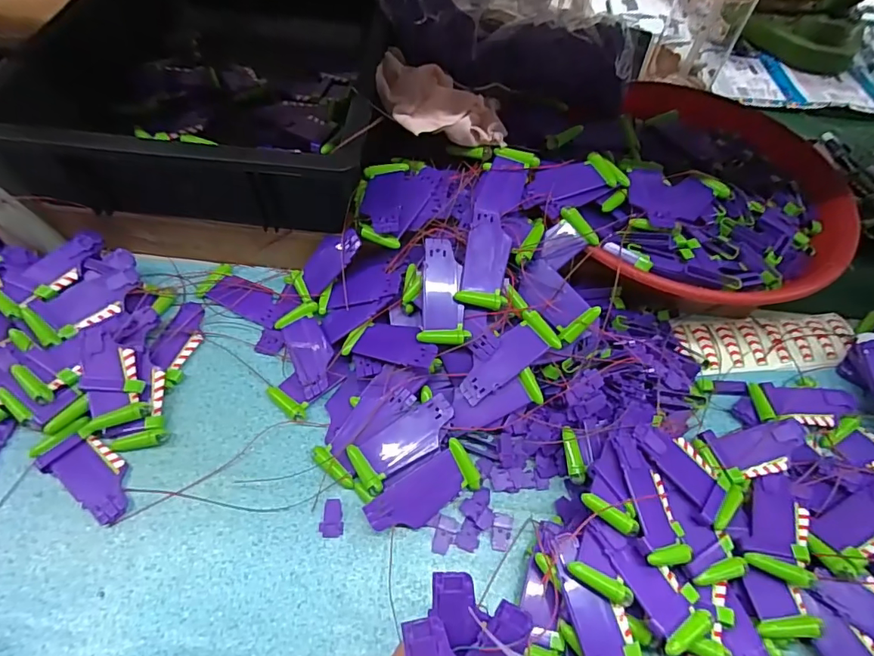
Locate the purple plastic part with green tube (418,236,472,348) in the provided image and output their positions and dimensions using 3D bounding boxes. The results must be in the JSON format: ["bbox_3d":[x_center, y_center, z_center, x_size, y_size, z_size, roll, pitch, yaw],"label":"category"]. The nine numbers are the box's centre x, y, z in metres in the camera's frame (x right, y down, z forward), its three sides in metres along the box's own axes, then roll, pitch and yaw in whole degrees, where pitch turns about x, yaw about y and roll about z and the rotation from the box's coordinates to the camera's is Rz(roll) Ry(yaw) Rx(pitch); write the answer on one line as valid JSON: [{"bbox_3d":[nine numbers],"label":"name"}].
[{"bbox_3d":[0.004,-0.031,0.400,0.038,0.008,0.089,-2,80,-5],"label":"purple plastic part with green tube"}]

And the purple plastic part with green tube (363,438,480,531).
[{"bbox_3d":[-0.010,0.127,0.369,0.087,0.013,0.038,-33,92,-20],"label":"purple plastic part with green tube"}]

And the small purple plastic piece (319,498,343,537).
[{"bbox_3d":[-0.080,0.145,0.365,0.017,0.006,0.027,-1,58,-5],"label":"small purple plastic piece"}]

